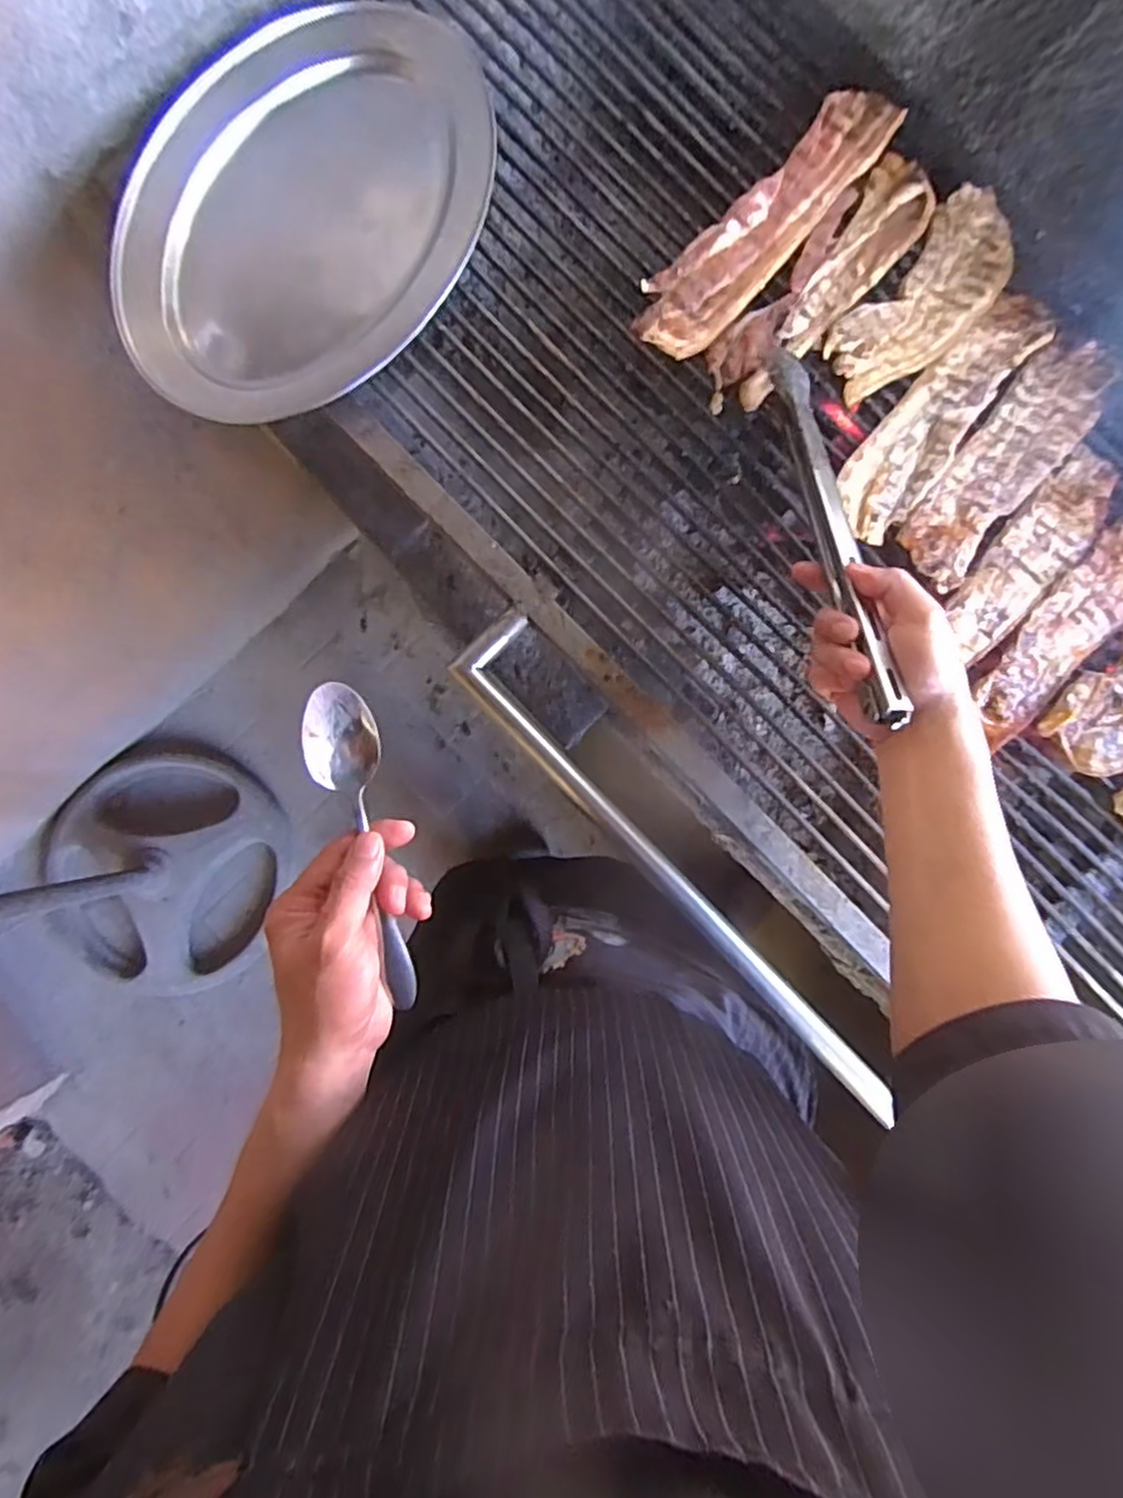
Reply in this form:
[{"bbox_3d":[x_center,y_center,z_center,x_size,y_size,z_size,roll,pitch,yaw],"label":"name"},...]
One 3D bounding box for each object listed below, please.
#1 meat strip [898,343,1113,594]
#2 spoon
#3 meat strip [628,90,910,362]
[{"bbox_3d":[0.387,-0.249,0.593,0.074,0.010,0.253,39,86,1],"label":"meat strip"},{"bbox_3d":[-0.116,0.061,0.411,0.039,0.016,0.200,-12,99,-2],"label":"spoon"},{"bbox_3d":[0.184,-0.464,0.603,0.073,0.011,0.304,43,86,1],"label":"meat strip"}]

